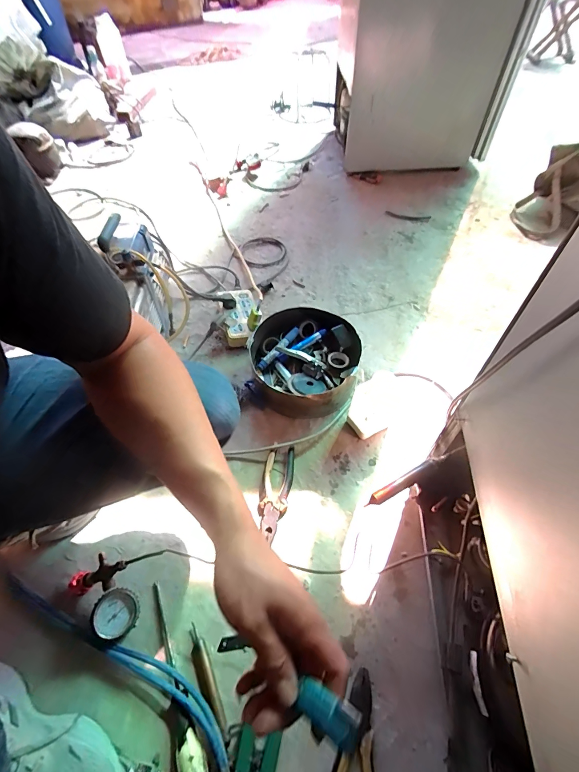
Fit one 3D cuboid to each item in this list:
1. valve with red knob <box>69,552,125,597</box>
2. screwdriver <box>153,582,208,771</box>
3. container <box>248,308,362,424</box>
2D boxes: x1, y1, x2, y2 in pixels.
[{"bbox_3d":[-0.300,0.301,0.547,0.102,0.033,0.051,-26,54,9],"label":"valve with red knob"},{"bbox_3d":[-0.164,0.411,0.485,0.029,0.029,0.255,-23,56,-14],"label":"screwdriver"},{"bbox_3d":[0.035,-0.051,0.767,0.240,0.098,0.243,-1,53,1],"label":"container"}]

